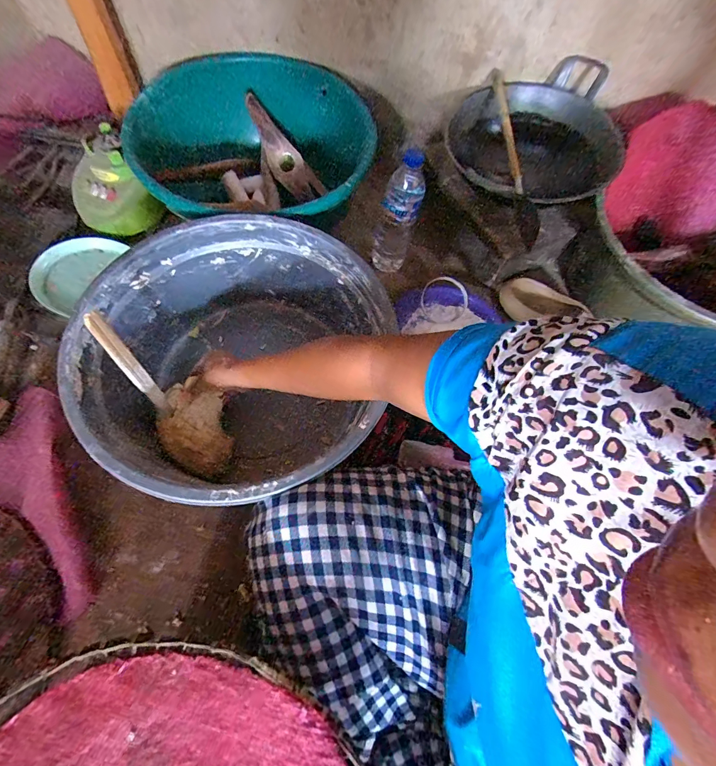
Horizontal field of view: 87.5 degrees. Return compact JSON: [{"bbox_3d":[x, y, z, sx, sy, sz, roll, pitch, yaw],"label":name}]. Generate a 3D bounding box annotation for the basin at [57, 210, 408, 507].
[{"bbox_3d":[-0.161,-0.019,0.559,0.394,0.197,0.404,2,66,-3],"label":"basin"}]

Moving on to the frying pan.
[{"bbox_3d":[0.338,-0.497,0.739,0.324,0.169,0.158,3,62,-1],"label":"frying pan"}]

